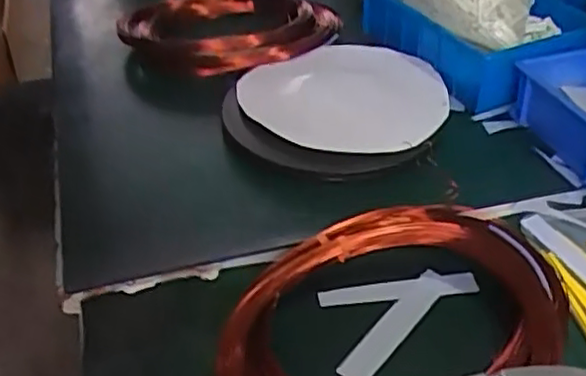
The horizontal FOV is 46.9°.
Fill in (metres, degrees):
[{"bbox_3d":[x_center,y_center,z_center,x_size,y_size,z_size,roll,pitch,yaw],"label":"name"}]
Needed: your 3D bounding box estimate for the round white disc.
[{"bbox_3d":[0.040,-0.082,0.622,0.191,0.028,0.216,11,40,15],"label":"round white disc"}]

